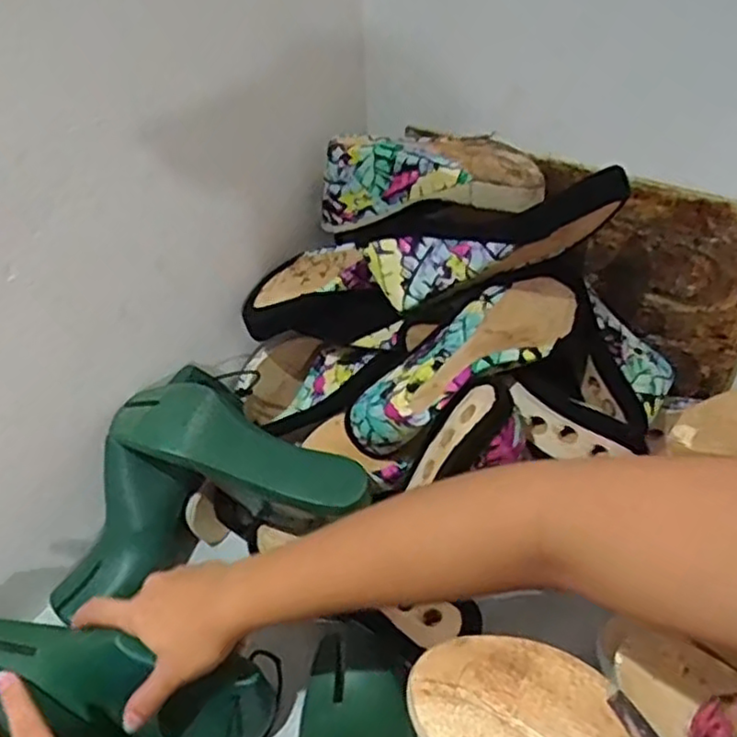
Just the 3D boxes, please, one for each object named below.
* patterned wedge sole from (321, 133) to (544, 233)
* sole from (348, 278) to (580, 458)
[{"bbox_3d":[0.054,-0.180,0.649,0.225,0.084,0.077,5,40,28],"label":"patterned wedge sole"},{"bbox_3d":[0.086,-0.007,0.578,0.232,0.069,0.072,-35,48,-9],"label":"sole"}]

